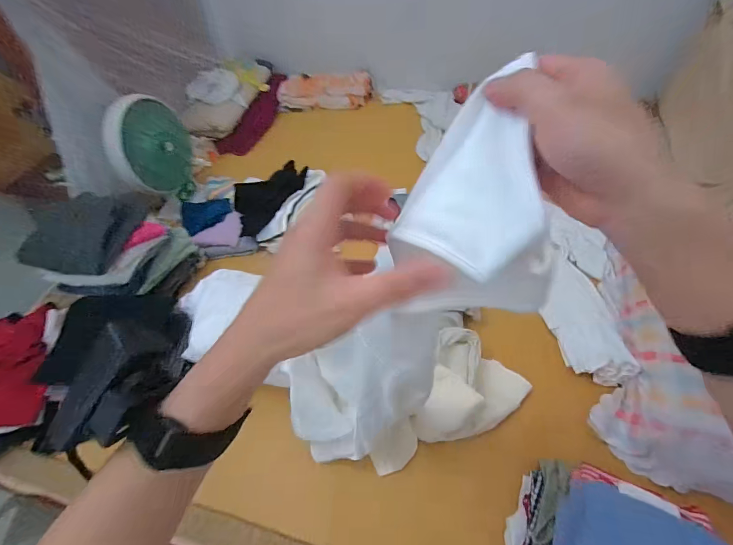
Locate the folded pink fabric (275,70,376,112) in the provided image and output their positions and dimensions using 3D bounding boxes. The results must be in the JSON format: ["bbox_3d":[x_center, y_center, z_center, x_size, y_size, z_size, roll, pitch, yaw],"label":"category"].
[{"bbox_3d":[-0.193,-0.861,1.698,0.442,0.110,0.130,-1,52,4],"label":"folded pink fabric"}]

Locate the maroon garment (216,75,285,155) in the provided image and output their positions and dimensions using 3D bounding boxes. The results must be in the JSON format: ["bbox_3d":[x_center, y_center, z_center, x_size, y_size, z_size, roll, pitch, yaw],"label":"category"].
[{"bbox_3d":[-0.493,-0.710,1.624,0.076,0.122,0.503,18,69,18],"label":"maroon garment"}]

